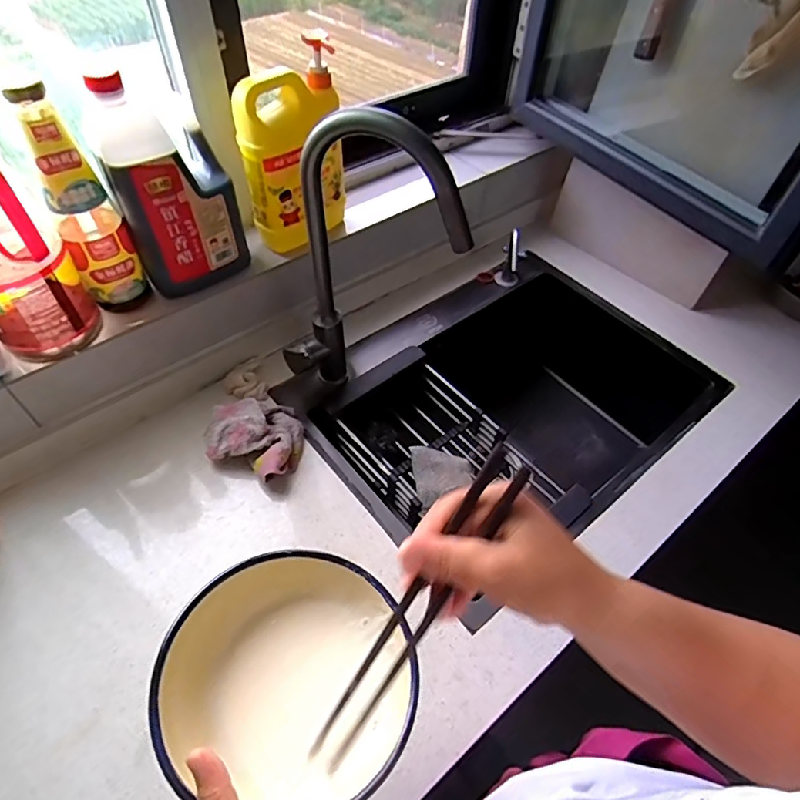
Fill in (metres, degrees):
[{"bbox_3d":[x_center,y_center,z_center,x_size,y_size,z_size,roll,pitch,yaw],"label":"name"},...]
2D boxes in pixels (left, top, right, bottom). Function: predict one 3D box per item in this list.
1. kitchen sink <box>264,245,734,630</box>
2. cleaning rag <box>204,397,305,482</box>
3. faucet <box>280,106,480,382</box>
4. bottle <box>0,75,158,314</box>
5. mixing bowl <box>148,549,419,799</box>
[{"bbox_3d":[0.168,0.037,0.961,0.642,0.256,0.472,-31,60,-23],"label":"kitchen sink"},{"bbox_3d":[-0.202,0.046,0.762,0.127,0.059,0.123,19,55,12],"label":"cleaning rag"},{"bbox_3d":[-0.045,-0.141,0.688,0.239,0.455,0.074,4,53,1],"label":"faucet"},{"bbox_3d":[-0.383,-0.224,0.643,0.074,0.278,0.070,-27,58,-21],"label":"bottle"},{"bbox_3d":[-0.081,0.207,0.401,0.183,0.074,0.170,2,57,-3],"label":"mixing bowl"}]

